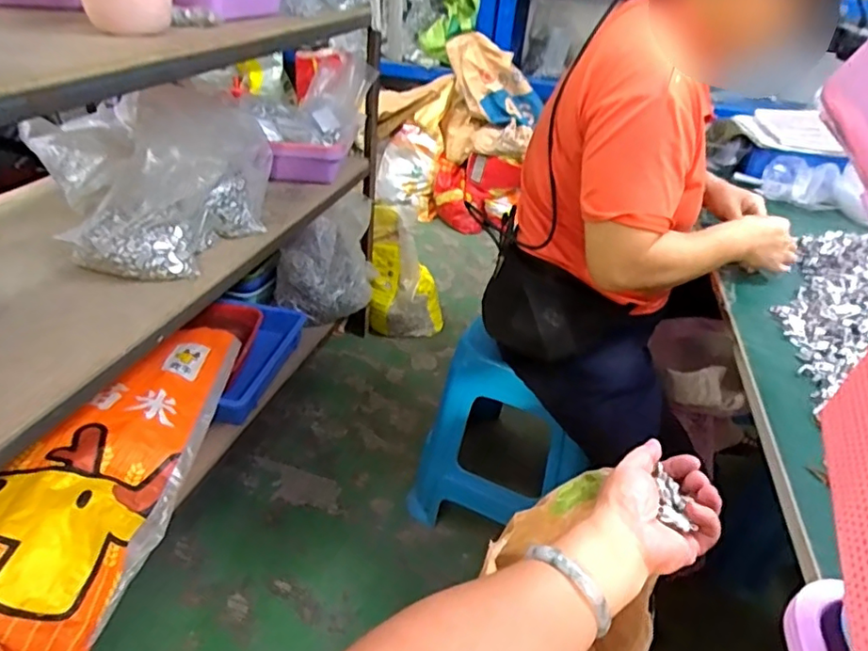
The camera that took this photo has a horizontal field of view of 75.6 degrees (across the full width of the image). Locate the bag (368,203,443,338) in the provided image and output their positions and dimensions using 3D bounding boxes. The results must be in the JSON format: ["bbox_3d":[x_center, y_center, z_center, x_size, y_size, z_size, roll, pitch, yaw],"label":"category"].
[{"bbox_3d":[-0.084,-0.168,1.866,0.240,0.445,0.142,5,34,0],"label":"bag"}]

